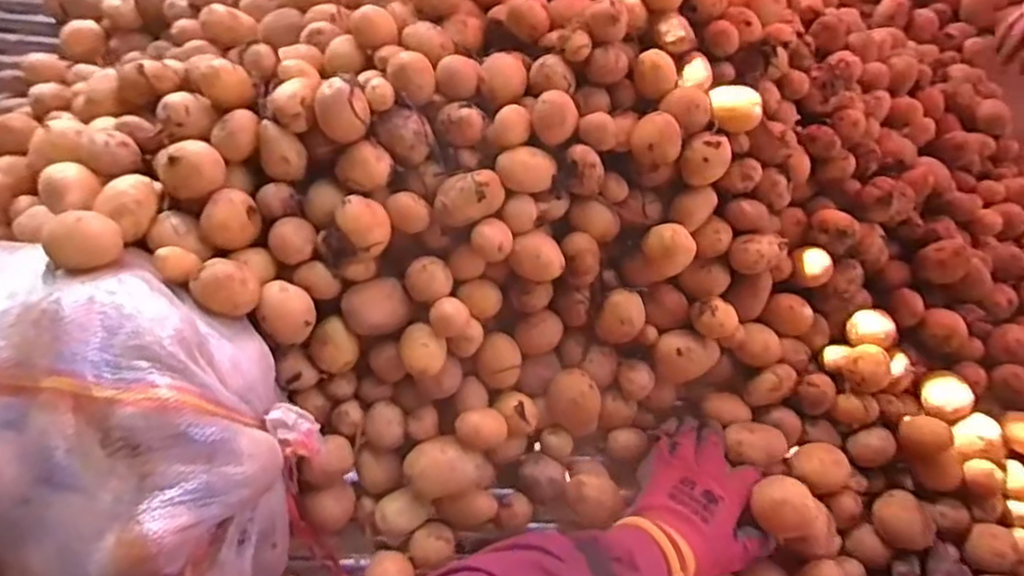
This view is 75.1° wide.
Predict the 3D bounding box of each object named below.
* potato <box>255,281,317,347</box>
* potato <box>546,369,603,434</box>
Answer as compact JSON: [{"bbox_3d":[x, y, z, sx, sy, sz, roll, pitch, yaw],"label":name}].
[{"bbox_3d":[-0.189,0.020,0.557,0.044,0.036,0.043,1,65,-2],"label":"potato"},{"bbox_3d":[0.058,0.106,0.622,0.045,0.041,0.052,-24,68,-13],"label":"potato"}]

